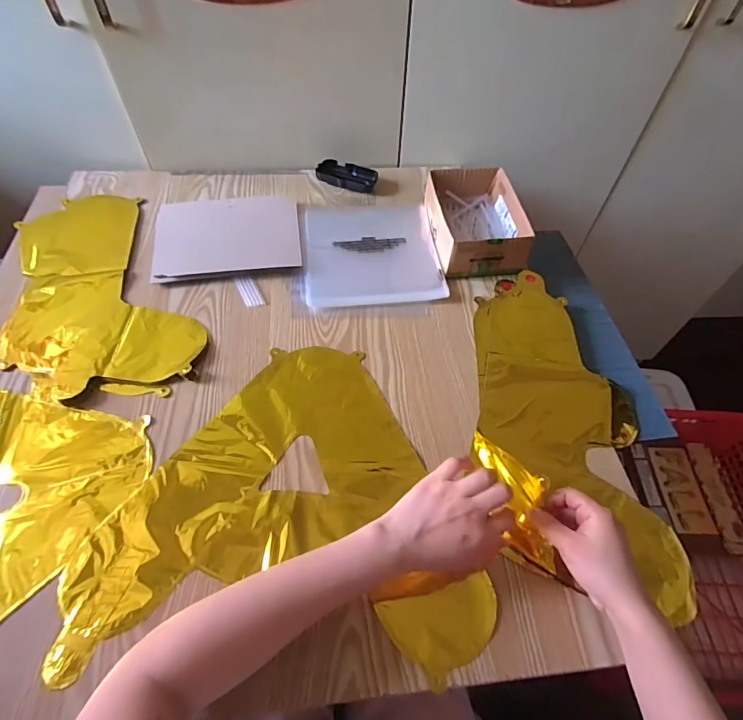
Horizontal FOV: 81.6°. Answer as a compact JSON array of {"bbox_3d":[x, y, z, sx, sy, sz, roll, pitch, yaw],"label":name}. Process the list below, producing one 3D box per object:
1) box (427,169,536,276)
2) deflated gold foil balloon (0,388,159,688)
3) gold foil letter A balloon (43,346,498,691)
[{"bbox_3d":[0.161,-0.217,0.674,0.134,0.067,0.191,-4,55,-5],"label":"box"},{"bbox_3d":[-0.397,0.160,0.437,0.329,0.023,0.354,-10,55,-8],"label":"deflated gold foil balloon"},{"bbox_3d":[-0.085,0.128,0.464,0.380,0.006,0.334,1,55,-1],"label":"gold foil letter A balloon"}]

